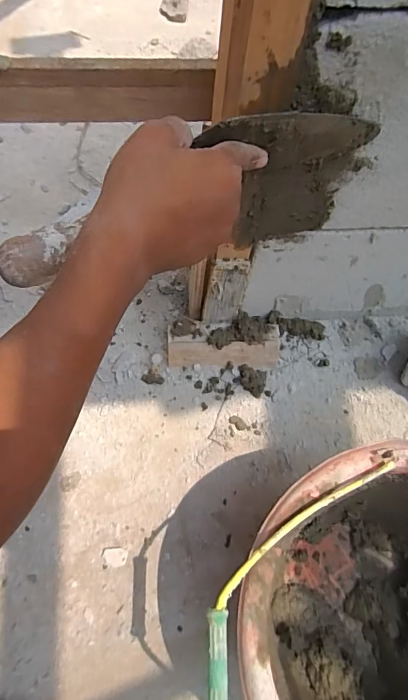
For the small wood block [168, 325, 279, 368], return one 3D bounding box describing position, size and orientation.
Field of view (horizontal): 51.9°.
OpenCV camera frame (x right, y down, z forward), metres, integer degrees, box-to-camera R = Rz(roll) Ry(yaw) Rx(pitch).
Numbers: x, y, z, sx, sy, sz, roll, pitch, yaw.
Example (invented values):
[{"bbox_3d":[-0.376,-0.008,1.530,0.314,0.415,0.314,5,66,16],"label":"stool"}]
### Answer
[{"bbox_3d":[0.027,-0.005,0.579,0.152,0.025,0.059,-2,108,-4],"label":"small wood block"}]

